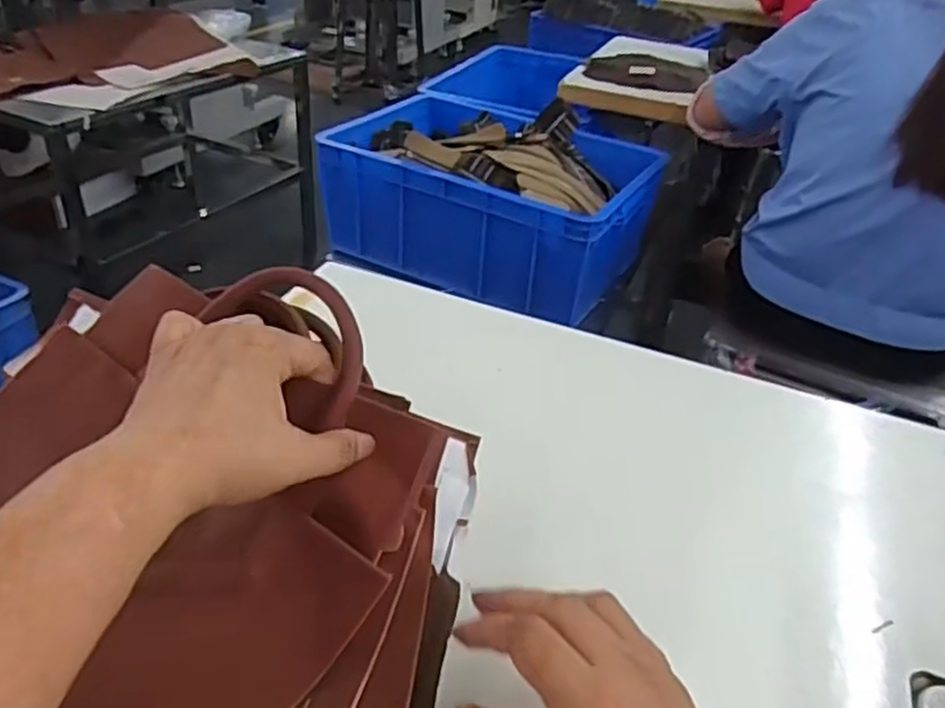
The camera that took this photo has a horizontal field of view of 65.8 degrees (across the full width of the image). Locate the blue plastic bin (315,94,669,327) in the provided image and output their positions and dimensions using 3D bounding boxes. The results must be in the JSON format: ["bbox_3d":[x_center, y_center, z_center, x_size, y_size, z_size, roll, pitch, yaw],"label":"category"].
[{"bbox_3d":[0.028,-0.284,1.301,0.520,0.217,0.385,24,39,25],"label":"blue plastic bin"}]

